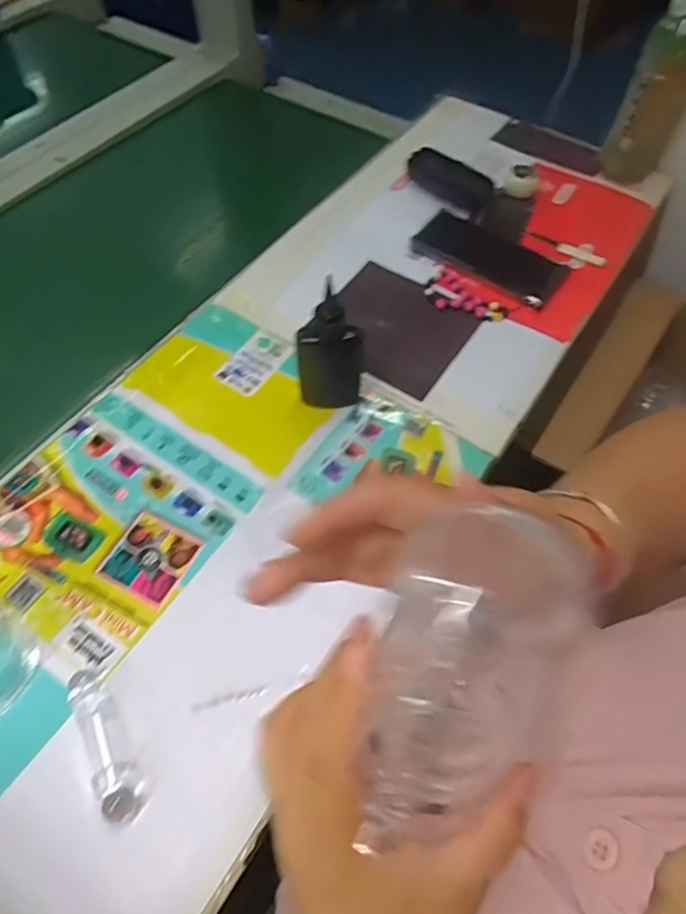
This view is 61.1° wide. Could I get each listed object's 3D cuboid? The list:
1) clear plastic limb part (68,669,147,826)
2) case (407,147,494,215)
[{"bbox_3d":[-0.156,0.184,0.378,0.024,0.025,0.099,-26,64,-18],"label":"clear plastic limb part"},{"bbox_3d":[0.125,-0.327,0.691,0.109,0.032,0.053,41,65,19],"label":"case"}]

